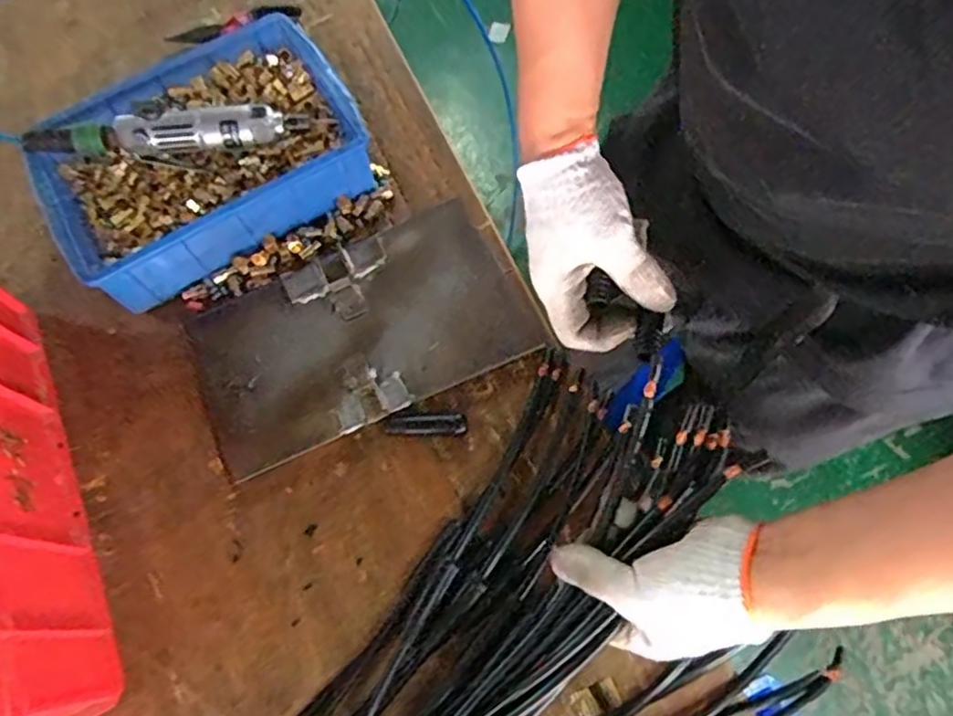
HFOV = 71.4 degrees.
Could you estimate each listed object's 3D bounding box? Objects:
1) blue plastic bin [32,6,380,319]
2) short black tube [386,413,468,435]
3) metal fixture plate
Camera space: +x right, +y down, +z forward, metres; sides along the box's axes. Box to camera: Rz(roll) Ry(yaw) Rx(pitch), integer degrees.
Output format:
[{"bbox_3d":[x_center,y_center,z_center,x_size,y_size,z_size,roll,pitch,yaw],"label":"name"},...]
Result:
[{"bbox_3d":[-0.266,-0.192,0.659,0.300,0.093,0.221,-31,69,-9],"label":"blue plastic bin"},{"bbox_3d":[-0.045,0.059,0.586,0.072,0.020,0.019,3,68,5],"label":"short black tube"},{"bbox_3d":[-0.114,-0.031,0.630,0.301,0.030,0.186,-24,68,-7],"label":"metal fixture plate"}]

